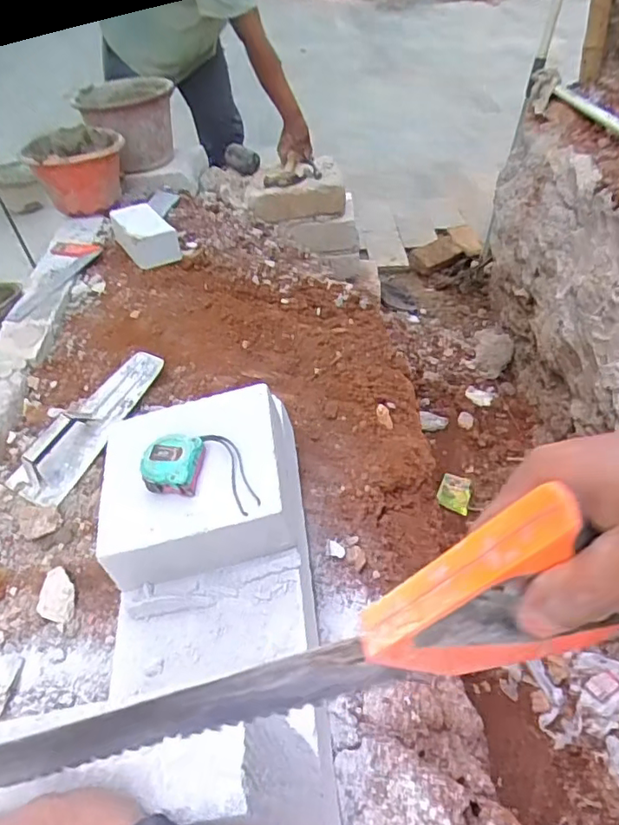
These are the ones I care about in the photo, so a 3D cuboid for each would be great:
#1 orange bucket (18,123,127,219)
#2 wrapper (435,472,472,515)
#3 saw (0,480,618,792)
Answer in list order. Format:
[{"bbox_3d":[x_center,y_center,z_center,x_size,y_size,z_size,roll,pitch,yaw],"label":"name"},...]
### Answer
[{"bbox_3d":[-0.587,-0.610,1.507,0.229,0.176,0.268,-22,45,-11],"label":"orange bucket"},{"bbox_3d":[0.401,0.218,1.600,0.086,0.012,0.119,22,54,4],"label":"wrapper"},{"bbox_3d":[-0.093,0.163,0.306,0.483,0.098,0.033,-25,41,16],"label":"saw"}]

